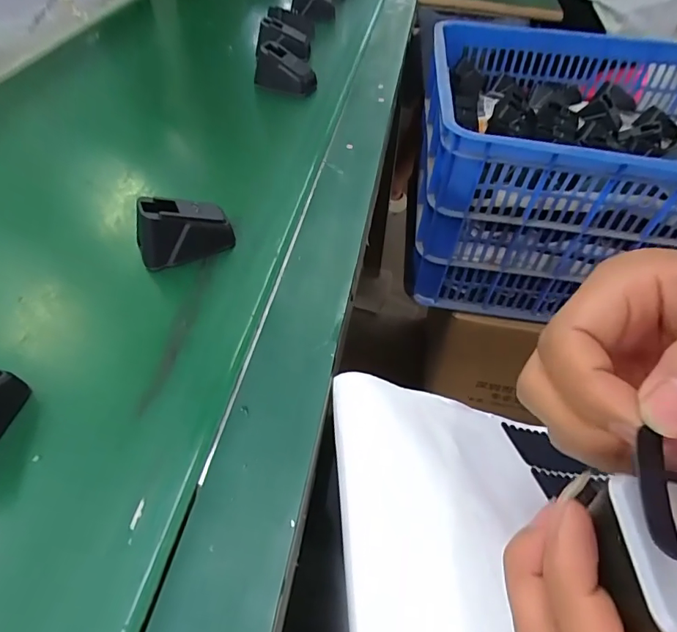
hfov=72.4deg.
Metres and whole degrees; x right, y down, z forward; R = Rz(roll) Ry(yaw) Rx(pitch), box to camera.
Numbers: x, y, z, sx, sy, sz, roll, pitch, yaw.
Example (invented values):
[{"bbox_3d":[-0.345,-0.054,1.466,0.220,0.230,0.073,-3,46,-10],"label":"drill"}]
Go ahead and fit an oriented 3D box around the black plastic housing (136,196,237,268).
[{"bbox_3d":[-0.113,-0.064,0.344,0.065,0.038,0.032,-13,51,-12],"label":"black plastic housing"}]

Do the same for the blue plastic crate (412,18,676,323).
[{"bbox_3d":[0.432,-0.234,0.775,0.588,0.306,0.423,7,50,5],"label":"blue plastic crate"}]

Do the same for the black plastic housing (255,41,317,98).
[{"bbox_3d":[-0.062,-0.286,0.542,0.068,0.038,0.050,18,51,10],"label":"black plastic housing"}]

